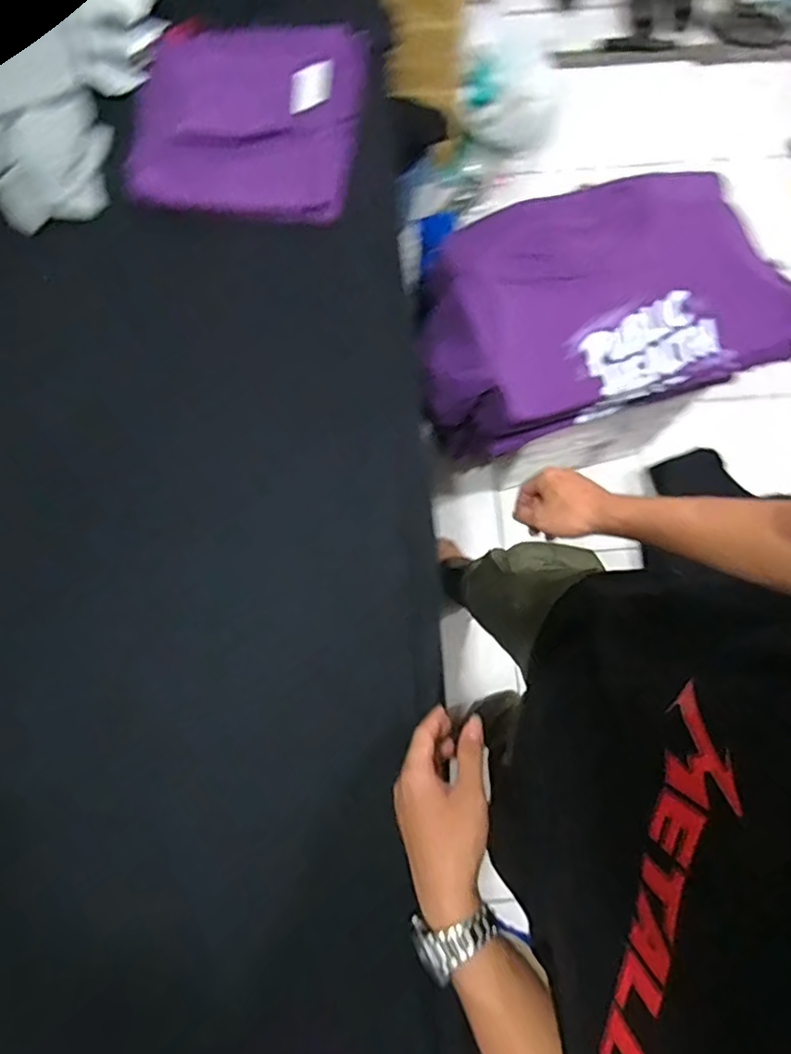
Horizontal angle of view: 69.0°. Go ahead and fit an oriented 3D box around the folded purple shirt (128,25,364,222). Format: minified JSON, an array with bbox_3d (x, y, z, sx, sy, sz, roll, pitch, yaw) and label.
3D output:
[{"bbox_3d":[-0.198,-0.539,0.759,0.293,0.054,0.259,5,78,2],"label":"folded purple shirt"}]

